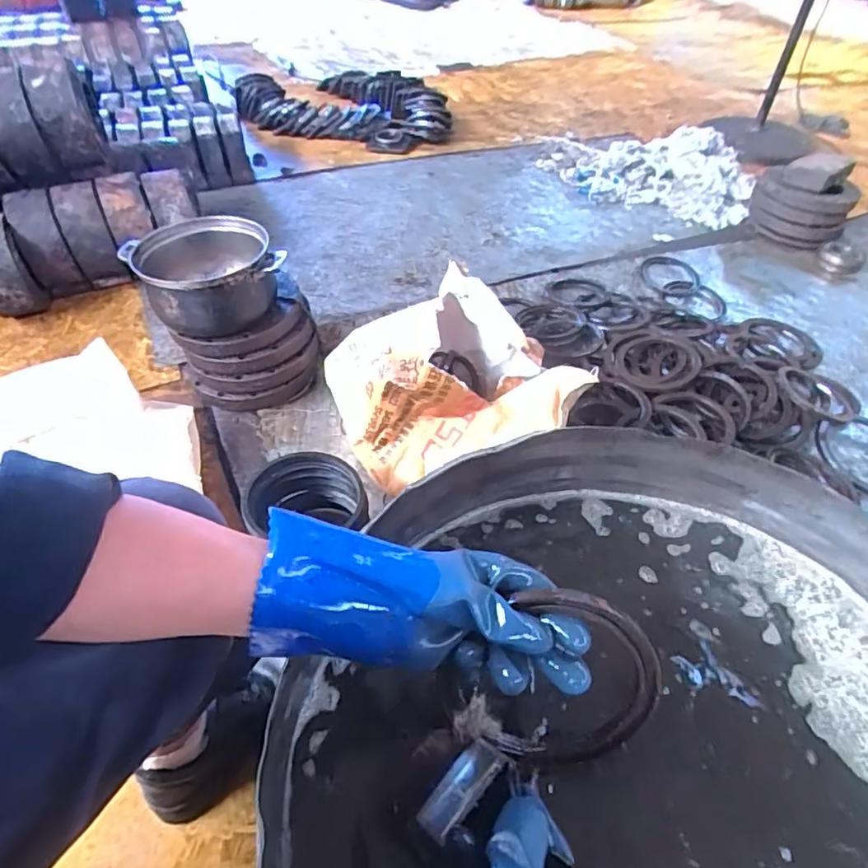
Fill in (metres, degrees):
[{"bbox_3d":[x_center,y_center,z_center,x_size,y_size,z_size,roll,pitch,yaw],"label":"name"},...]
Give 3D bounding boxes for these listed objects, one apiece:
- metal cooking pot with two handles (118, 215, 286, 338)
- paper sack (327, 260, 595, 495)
[{"bbox_3d":[-0.396,-0.286,0.968,0.214,0.099,0.235,-25,53,-23],"label":"metal cooking pot with two handles"},{"bbox_3d":[0.011,-0.093,0.937,0.333,0.214,0.340,-14,49,-15],"label":"paper sack"}]

